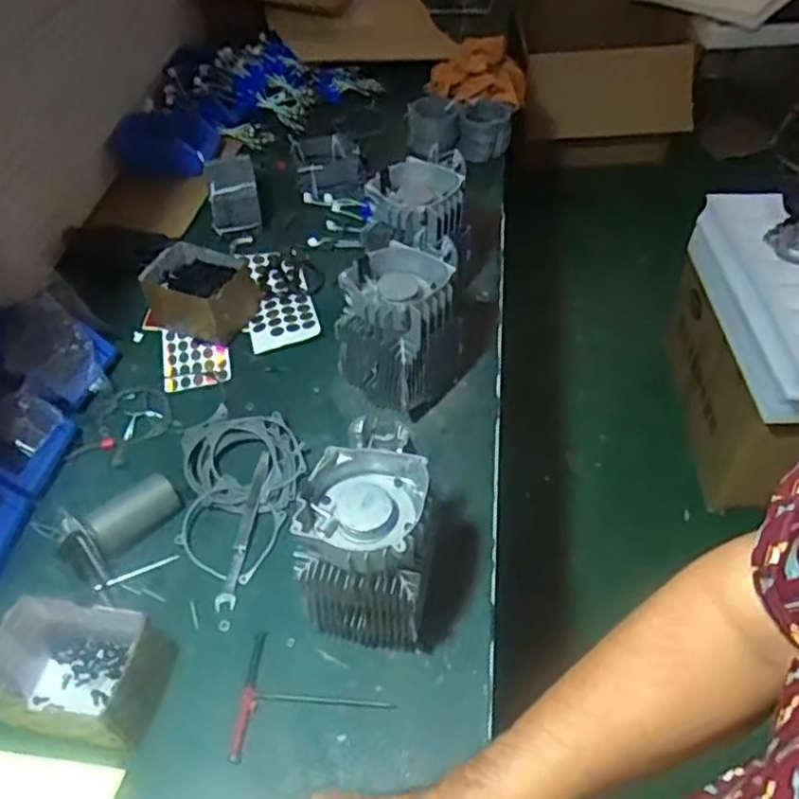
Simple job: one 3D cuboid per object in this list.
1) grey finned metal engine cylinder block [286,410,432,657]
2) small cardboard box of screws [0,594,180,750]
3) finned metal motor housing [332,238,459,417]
[{"bbox_3d":[-0.030,0.151,0.719,0.122,0.200,0.132,7,48,7],"label":"grey finned metal engine cylinder block"},{"bbox_3d":[-0.326,0.276,0.706,0.162,0.099,0.111,5,48,5],"label":"small cardboard box of screws"},{"bbox_3d":[0.003,-0.086,0.921,0.118,0.206,0.132,33,56,26],"label":"finned metal motor housing"}]

